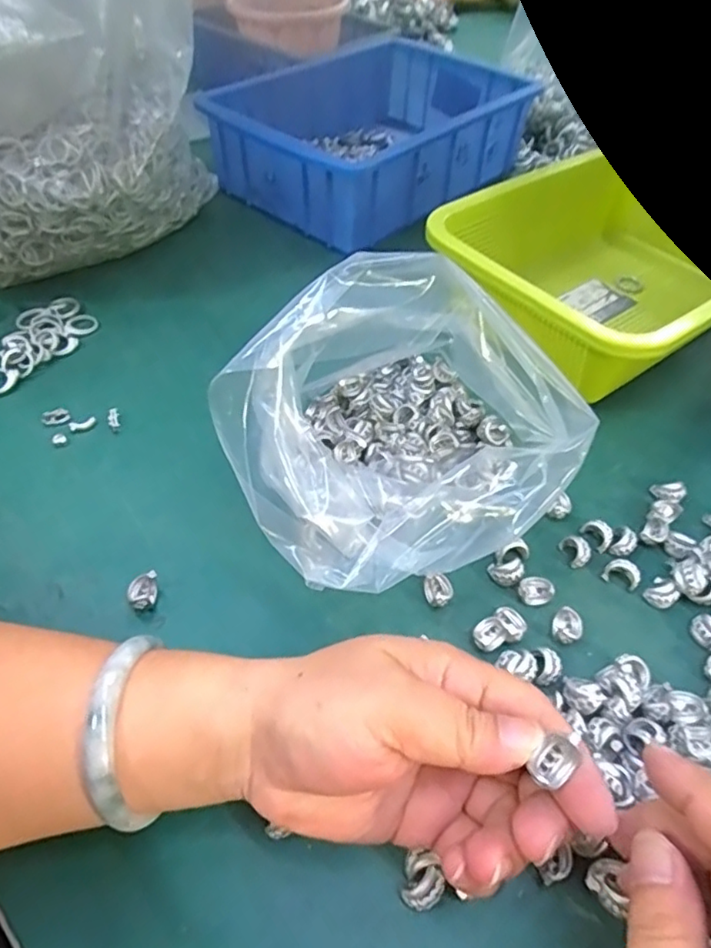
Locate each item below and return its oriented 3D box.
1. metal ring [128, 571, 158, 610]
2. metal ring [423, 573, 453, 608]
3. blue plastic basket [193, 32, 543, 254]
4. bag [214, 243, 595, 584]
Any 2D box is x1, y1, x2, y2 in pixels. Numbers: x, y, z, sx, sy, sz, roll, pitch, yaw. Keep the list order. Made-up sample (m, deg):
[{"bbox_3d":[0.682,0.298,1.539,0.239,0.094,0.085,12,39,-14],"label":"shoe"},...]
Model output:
[{"bbox_3d":[-0.109,0.060,0.308,0.012,0.012,0.018,3,50,1],"label":"metal ring"},{"bbox_3d":[0.043,0.060,0.317,0.017,0.011,0.017,1,50,-1],"label":"metal ring"},{"bbox_3d":[0.018,-0.343,0.606,0.203,0.077,0.286,36,57,25],"label":"blue plastic basket"},{"bbox_3d":[0.014,-0.041,0.312,0.164,0.147,0.184,-9,51,-10],"label":"bag"}]

